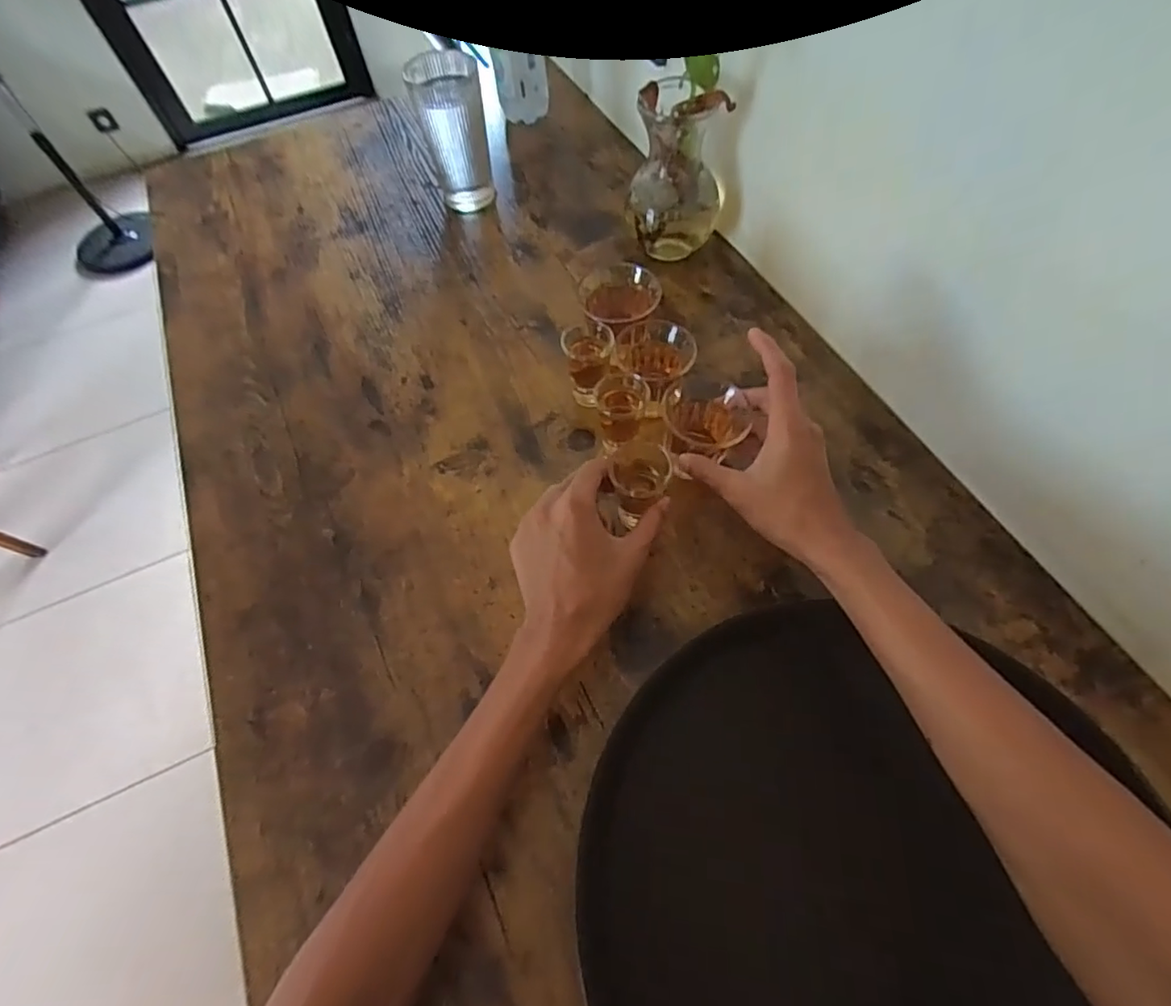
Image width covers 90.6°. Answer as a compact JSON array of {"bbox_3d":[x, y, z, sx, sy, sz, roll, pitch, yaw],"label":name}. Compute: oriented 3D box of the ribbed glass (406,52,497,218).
[{"bbox_3d":[-0.143,-0.404,0.649,0.071,0.142,0.072,-14,60,-5],"label":"ribbed glass"}]

